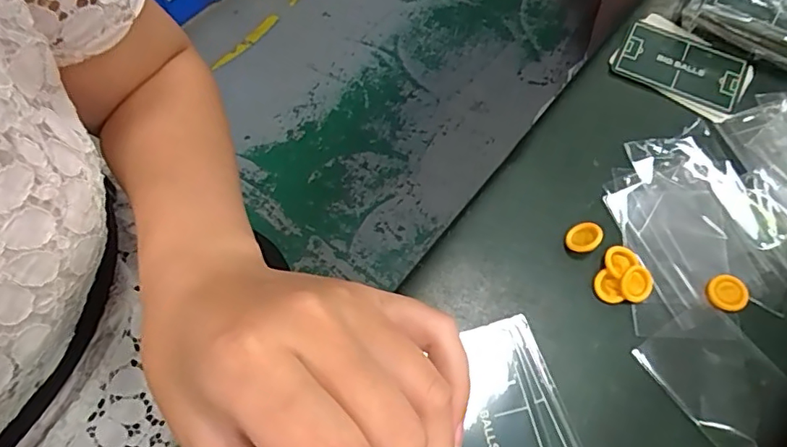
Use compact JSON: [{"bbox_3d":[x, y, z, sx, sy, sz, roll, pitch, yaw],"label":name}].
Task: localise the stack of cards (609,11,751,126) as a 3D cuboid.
[{"bbox_3d":[0.200,-0.109,0.364,0.086,0.007,0.061,39,71,17],"label":"stack of cards"}]

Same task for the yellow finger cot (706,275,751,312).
[{"bbox_3d":[0.189,0.039,0.296,0.020,0.006,0.019,0,65,1],"label":"yellow finger cot"}]

